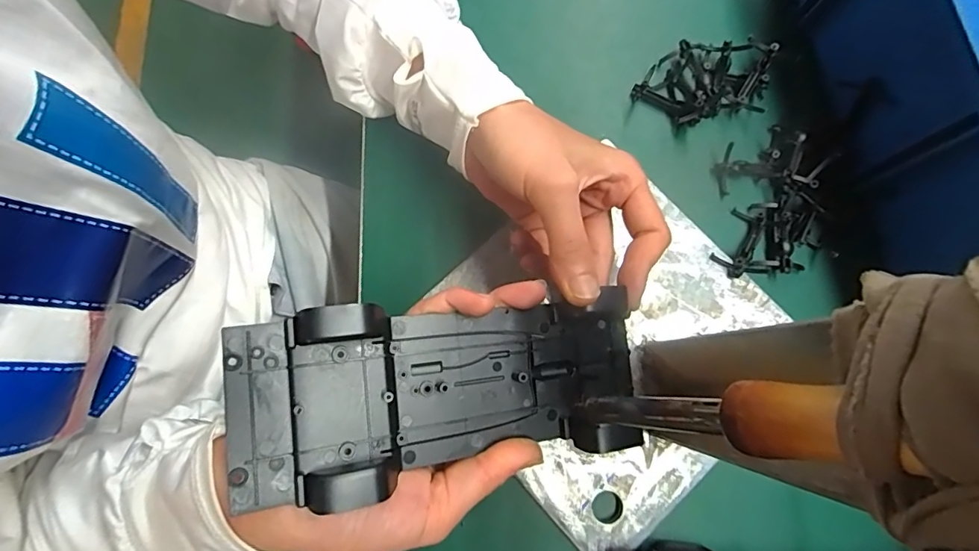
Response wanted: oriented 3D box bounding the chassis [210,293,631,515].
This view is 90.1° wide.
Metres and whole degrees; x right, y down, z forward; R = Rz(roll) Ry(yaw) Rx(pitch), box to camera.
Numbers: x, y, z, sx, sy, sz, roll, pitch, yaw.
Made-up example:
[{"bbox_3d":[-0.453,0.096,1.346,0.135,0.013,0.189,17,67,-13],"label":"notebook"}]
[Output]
[{"bbox_3d":[-0.013,0.051,0.221,0.187,0.025,0.074,-2,78,-23],"label":"chassis"}]

